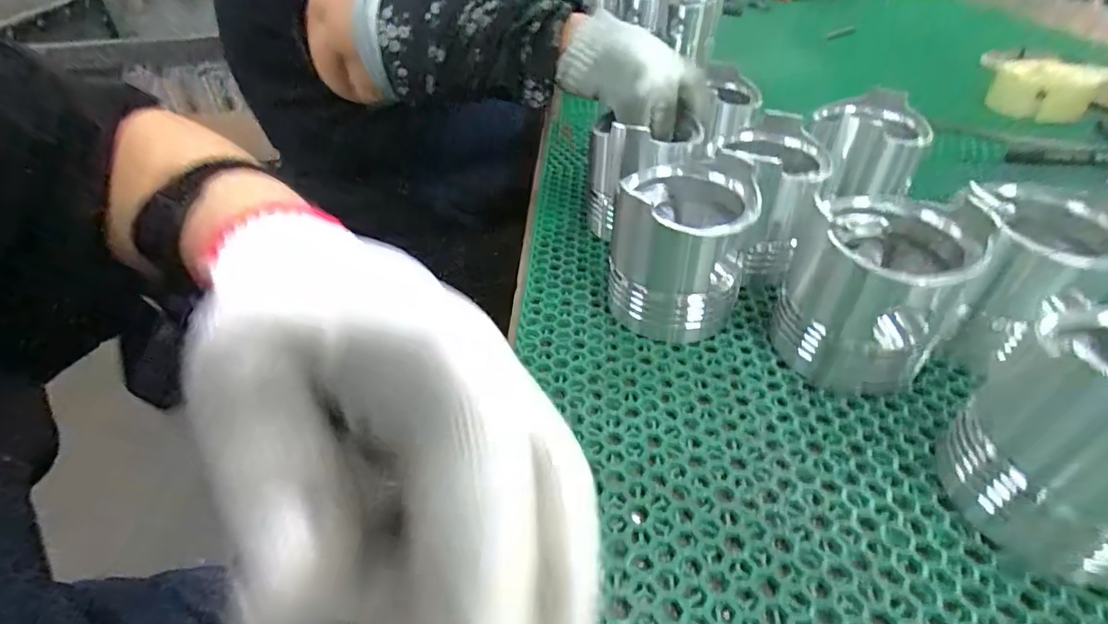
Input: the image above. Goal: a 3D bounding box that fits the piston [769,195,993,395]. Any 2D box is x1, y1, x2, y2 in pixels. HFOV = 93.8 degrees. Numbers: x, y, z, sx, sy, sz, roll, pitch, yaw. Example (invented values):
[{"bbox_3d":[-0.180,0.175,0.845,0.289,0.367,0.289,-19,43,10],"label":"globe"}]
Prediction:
[{"bbox_3d":[0.180,-0.011,0.302,0.080,0.086,0.080,-2,40,1],"label":"piston"}]

